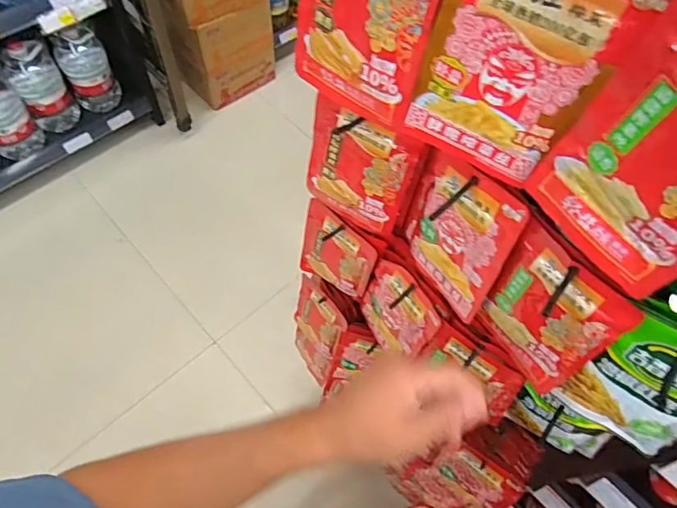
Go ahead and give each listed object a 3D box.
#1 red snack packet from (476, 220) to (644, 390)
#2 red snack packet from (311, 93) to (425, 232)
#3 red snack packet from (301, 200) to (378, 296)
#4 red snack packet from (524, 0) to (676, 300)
[{"bbox_3d":[0.182,0.054,0.426,0.018,0.163,0.110,-29,66,-19],"label":"red snack packet"},{"bbox_3d":[0.019,-0.086,0.490,0.110,0.154,0.026,28,62,11],"label":"red snack packet"},{"bbox_3d":[-0.003,0.003,0.636,0.108,0.138,0.026,37,64,16],"label":"red snack packet"},{"bbox_3d":[0.189,-0.056,0.274,0.027,0.173,0.111,-28,66,-19],"label":"red snack packet"}]

